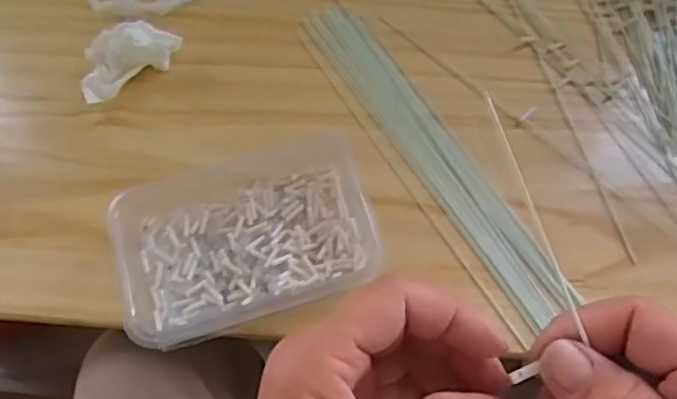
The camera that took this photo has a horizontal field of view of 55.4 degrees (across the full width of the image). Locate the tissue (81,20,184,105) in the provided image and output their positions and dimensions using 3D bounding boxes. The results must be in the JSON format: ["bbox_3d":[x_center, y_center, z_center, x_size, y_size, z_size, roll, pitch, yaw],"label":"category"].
[{"bbox_3d":[-0.180,-0.124,0.542,0.092,0.044,0.038,-34,69,-12],"label":"tissue"}]

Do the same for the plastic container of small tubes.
[{"bbox_3d":[-0.069,0.023,0.477,0.185,0.041,0.136,-18,67,-6],"label":"plastic container of small tubes"}]

